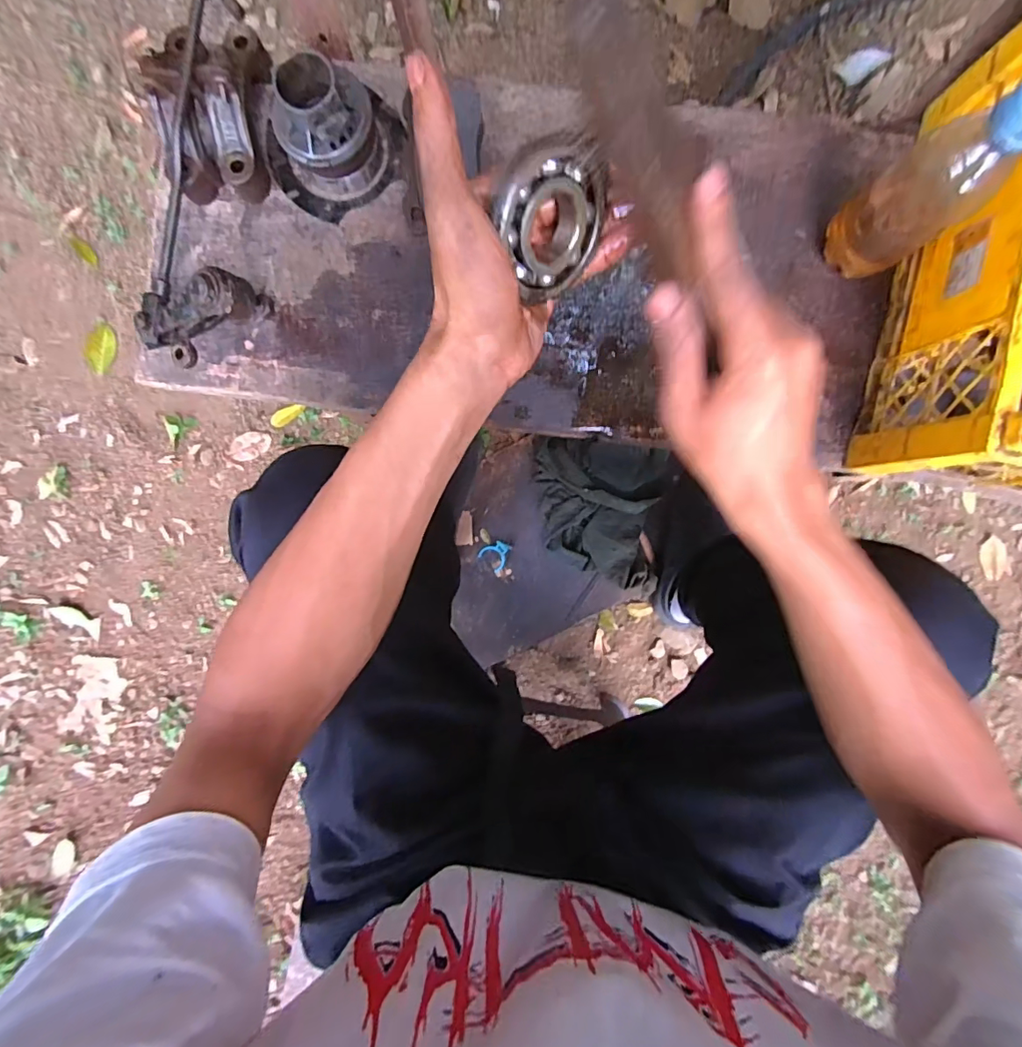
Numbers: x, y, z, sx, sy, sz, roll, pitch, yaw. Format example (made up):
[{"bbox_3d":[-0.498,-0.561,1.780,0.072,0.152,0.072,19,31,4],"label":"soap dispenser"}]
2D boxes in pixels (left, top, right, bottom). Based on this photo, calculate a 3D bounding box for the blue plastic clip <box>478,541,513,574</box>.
[{"bbox_3d":[-0.024,0.051,0.850,0.048,0.006,0.050,41,91,-3],"label":"blue plastic clip"}]

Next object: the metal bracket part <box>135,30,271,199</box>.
[{"bbox_3d":[-0.233,-0.327,0.393,0.078,0.062,0.114,-3,93,-1],"label":"metal bracket part"}]

